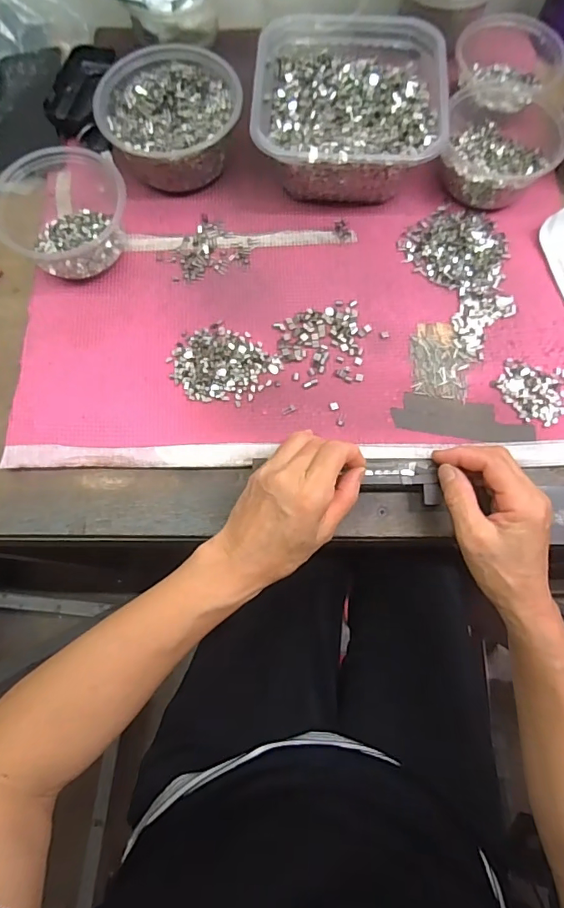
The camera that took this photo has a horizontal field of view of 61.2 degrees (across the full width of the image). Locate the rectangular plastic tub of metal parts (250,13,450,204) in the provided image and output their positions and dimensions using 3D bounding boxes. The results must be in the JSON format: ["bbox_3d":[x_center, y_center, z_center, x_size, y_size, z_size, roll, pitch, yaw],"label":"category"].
[{"bbox_3d":[0.062,-0.333,0.469,0.172,0.074,0.176,4,74,2],"label":"rectangular plastic tub of metal parts"}]

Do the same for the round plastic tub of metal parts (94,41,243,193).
[{"bbox_3d":[-0.109,-0.329,0.472,0.131,0.057,0.127,0,73,0],"label":"round plastic tub of metal parts"}]

